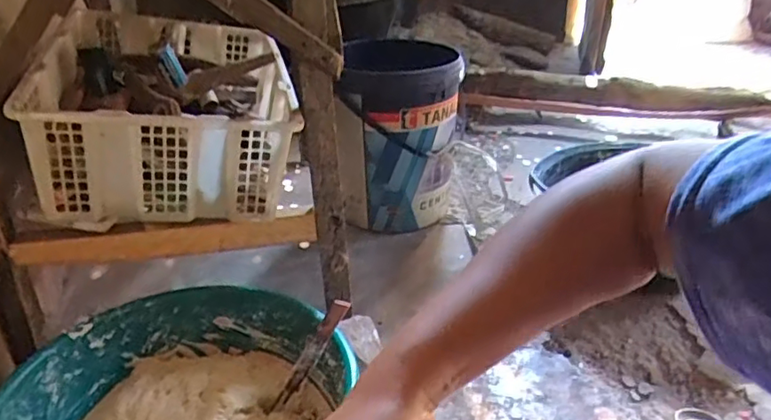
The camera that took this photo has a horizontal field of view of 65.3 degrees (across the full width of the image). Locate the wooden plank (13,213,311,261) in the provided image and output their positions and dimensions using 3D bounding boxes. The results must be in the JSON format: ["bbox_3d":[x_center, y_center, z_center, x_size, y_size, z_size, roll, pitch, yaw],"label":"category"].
[{"bbox_3d":[-0.314,0.046,0.890,0.418,0.052,0.022,-6,29,-11],"label":"wooden plank"}]

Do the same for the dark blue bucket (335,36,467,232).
[{"bbox_3d":[0.030,-0.176,1.390,0.272,0.387,0.272,-1,29,0],"label":"dark blue bucket"}]

